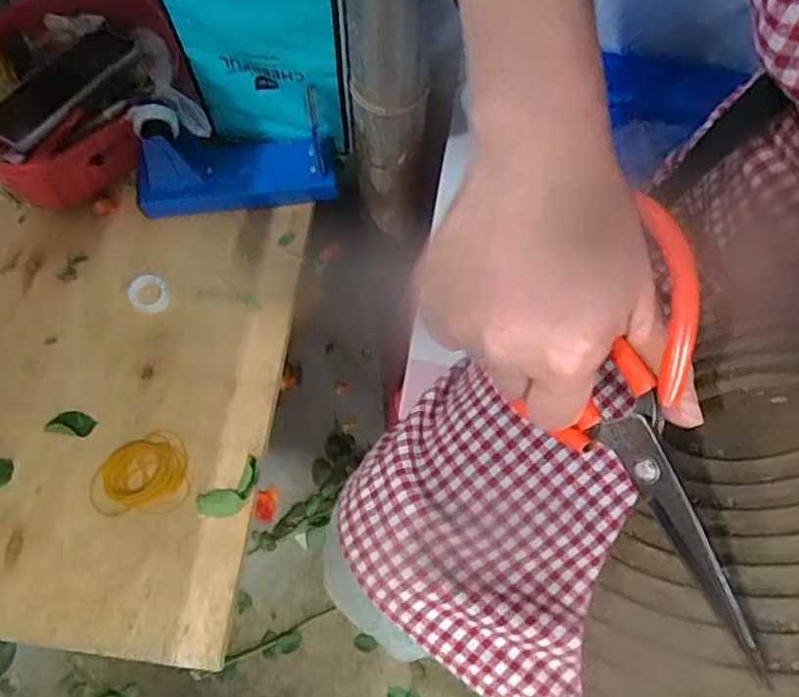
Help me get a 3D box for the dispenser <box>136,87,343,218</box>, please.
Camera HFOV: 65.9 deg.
[{"bbox_3d":[-0.167,-0.190,0.631,0.203,0.097,0.070,-7,72,-4],"label":"dispenser"}]

